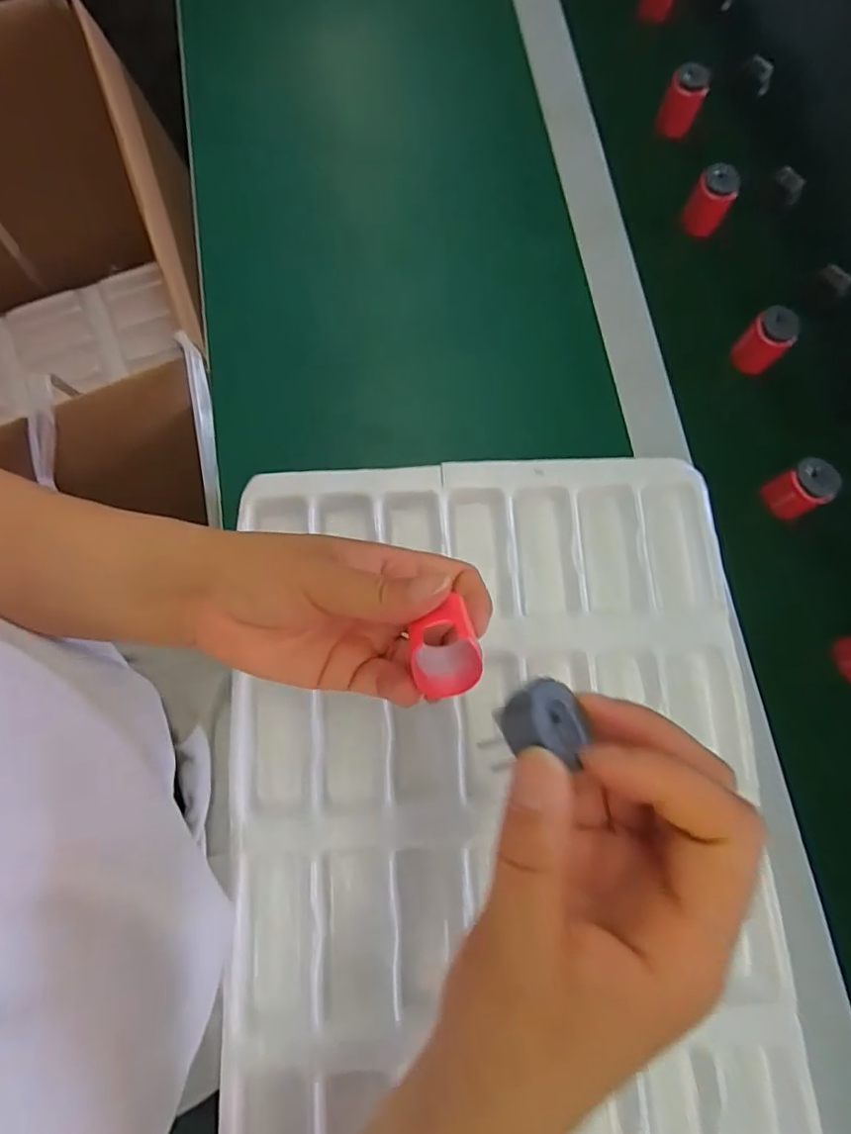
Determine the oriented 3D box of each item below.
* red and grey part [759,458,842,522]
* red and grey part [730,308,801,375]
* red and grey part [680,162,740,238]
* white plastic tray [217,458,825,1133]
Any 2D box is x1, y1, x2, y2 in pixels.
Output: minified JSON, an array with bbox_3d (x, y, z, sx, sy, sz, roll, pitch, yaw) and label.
[{"bbox_3d":[0.262,-0.054,0.392,0.034,0.030,0.031,0,78,0],"label":"red and grey part"},{"bbox_3d":[0.256,-0.170,0.424,0.031,0.041,0.030,0,78,0],"label":"red and grey part"},{"bbox_3d":[0.223,-0.286,0.440,0.031,0.035,0.037,30,79,6],"label":"red and grey part"},{"bbox_3d":[0.042,0.153,0.338,0.319,0.050,0.447,-3,78,-1],"label":"white plastic tray"}]

